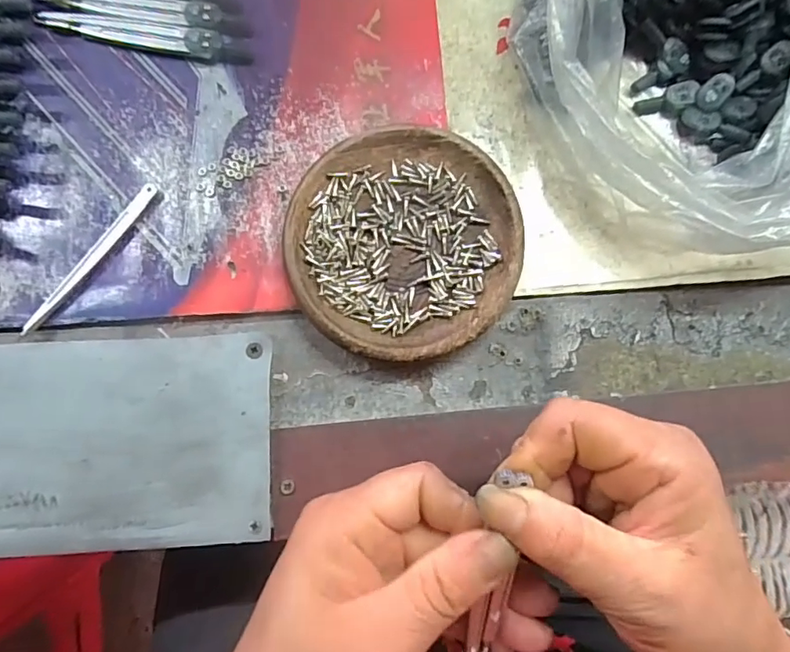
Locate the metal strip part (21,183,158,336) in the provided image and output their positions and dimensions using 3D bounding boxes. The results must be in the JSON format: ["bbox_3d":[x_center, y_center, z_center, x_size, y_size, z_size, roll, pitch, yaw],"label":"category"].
[{"bbox_3d":[-0.148,-0.034,0.263,0.008,0.005,0.090,37,81,2],"label":"metal strip part"}]

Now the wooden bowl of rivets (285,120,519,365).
[{"bbox_3d":[0.005,-0.041,0.267,0.110,0.019,0.111,1,81,-4],"label":"wooden bowl of rivets"}]

